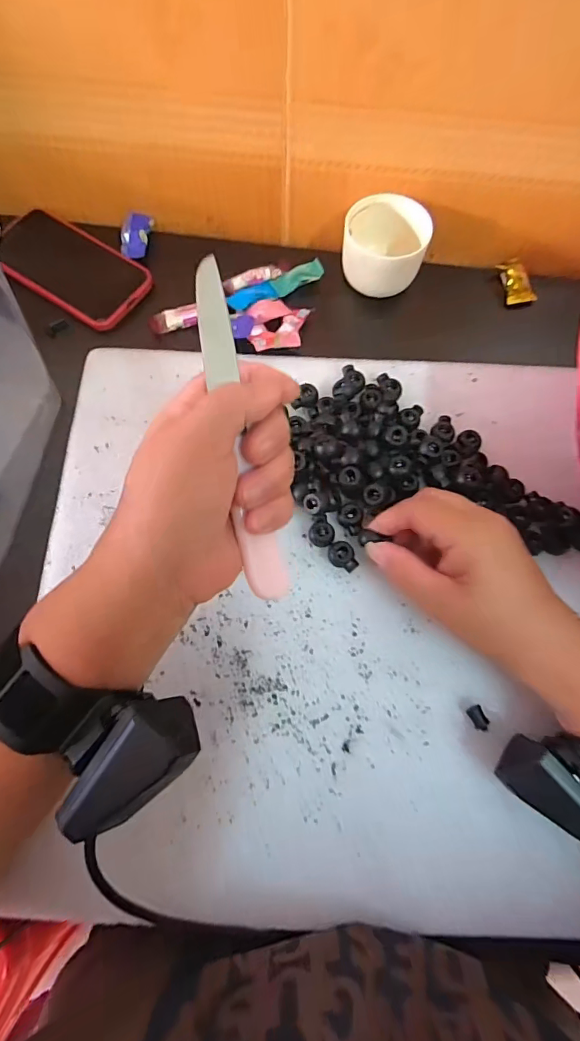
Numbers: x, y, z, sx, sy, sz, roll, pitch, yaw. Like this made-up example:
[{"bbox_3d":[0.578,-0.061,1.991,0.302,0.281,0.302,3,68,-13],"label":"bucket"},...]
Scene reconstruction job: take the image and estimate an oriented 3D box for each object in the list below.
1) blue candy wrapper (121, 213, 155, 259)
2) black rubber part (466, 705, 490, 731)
[{"bbox_3d":[-0.136,-0.252,0.424,0.020,0.011,0.042,8,73,1],"label":"blue candy wrapper"},{"bbox_3d":[0.116,0.123,0.297,0.008,0.009,0.015,-23,74,-8],"label":"black rubber part"}]

